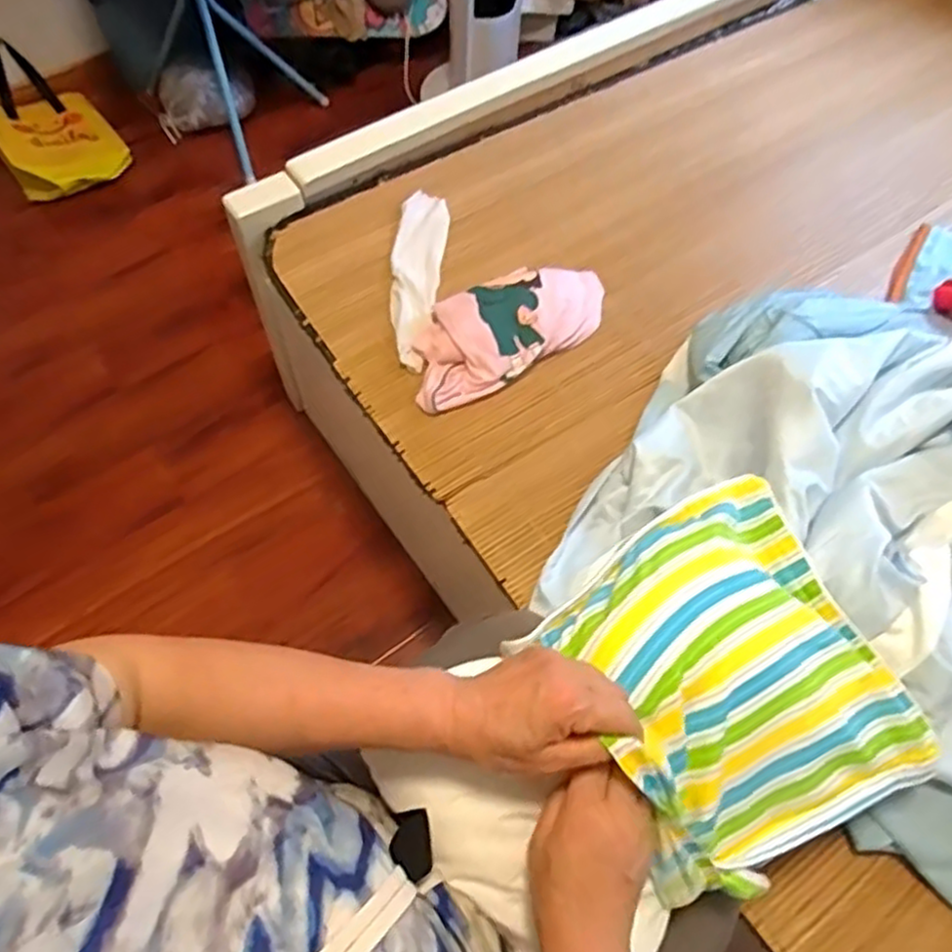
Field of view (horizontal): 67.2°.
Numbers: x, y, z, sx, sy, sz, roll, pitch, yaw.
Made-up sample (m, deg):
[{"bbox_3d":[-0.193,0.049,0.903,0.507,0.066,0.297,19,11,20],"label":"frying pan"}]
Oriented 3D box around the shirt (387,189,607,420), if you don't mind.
[{"bbox_3d":[0.015,-0.271,0.972,0.284,0.047,0.343,-16,65,-11],"label":"shirt"}]

